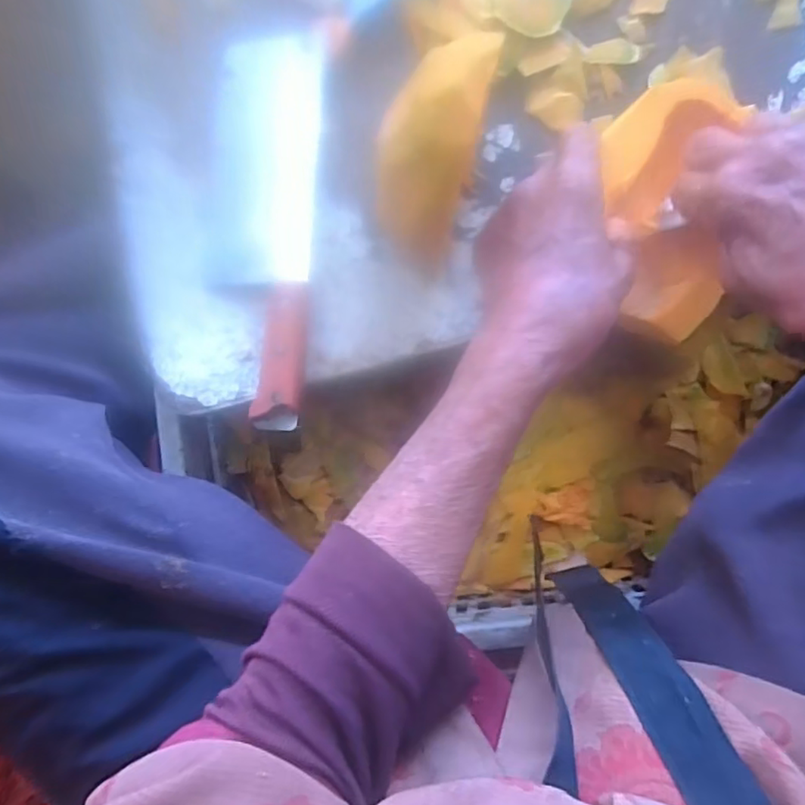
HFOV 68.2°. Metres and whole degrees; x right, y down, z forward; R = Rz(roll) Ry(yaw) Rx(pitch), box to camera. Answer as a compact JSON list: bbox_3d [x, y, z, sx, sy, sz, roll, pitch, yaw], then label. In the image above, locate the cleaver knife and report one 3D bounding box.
[{"bbox_3d":[-0.090,-0.109,0.381,0.069,0.018,0.244,2,88,10],"label":"cleaver knife"}]

